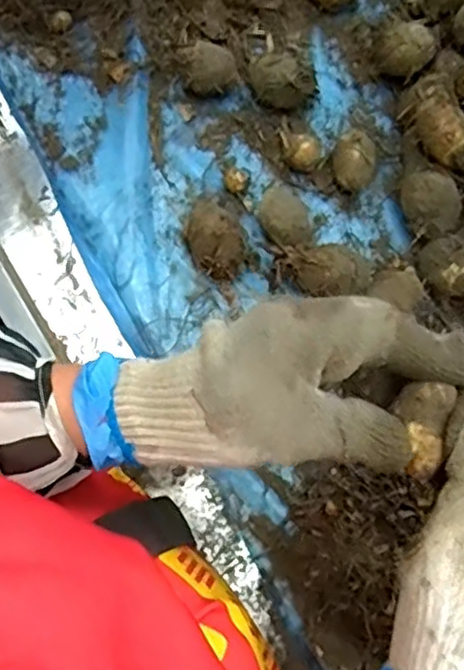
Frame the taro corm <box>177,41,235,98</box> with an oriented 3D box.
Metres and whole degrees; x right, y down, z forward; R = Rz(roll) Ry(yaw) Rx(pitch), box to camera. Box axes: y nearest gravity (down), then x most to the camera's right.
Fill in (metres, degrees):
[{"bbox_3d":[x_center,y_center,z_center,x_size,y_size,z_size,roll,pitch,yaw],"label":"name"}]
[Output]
[{"bbox_3d":[-0.018,-0.205,0.515,0.040,0.030,0.037,-15,78,-3],"label":"taro corm"}]

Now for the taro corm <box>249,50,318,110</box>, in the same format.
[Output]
[{"bbox_3d":[0.038,-0.196,0.517,0.040,0.032,0.045,-41,81,-8],"label":"taro corm"}]

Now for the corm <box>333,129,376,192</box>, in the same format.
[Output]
[{"bbox_3d":[0.093,-0.129,0.507,0.033,0.031,0.042,21,79,5],"label":"corm"}]

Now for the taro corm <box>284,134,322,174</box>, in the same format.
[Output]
[{"bbox_3d":[0.054,-0.139,0.510,0.027,0.025,0.022,16,79,4],"label":"taro corm"}]

